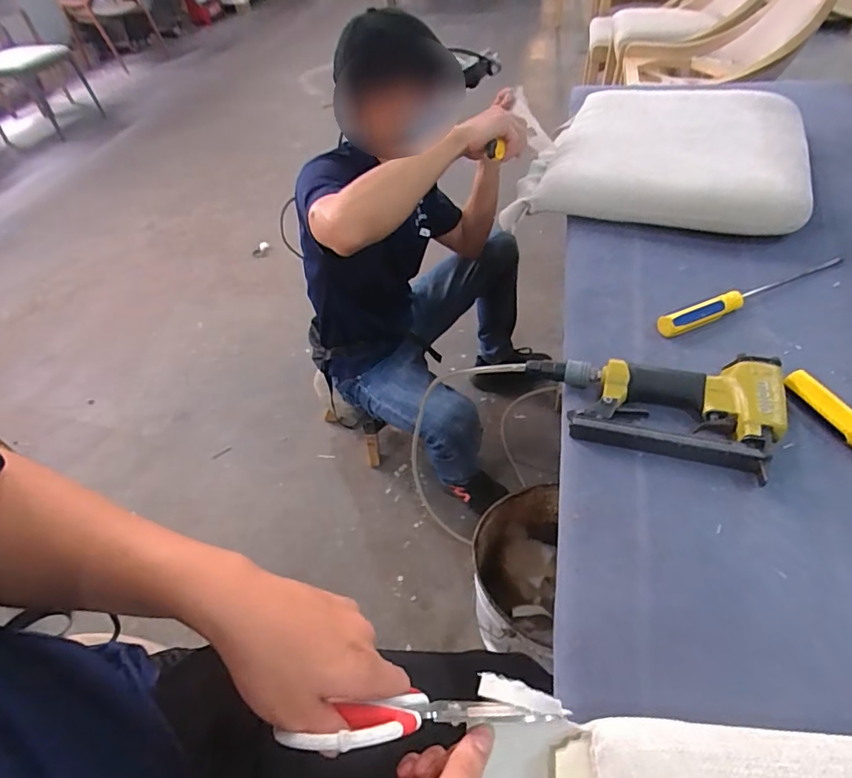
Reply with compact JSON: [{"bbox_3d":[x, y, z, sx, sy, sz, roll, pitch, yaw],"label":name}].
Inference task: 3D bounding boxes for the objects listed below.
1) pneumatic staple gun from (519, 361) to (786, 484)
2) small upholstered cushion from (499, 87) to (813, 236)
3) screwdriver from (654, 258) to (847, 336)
[{"bbox_3d":[0.232,0.018,0.528,0.249,0.042,0.130,6,49,12],"label":"pneumatic staple gun"},{"bbox_3d":[0.397,-0.420,0.886,0.432,0.079,0.406,11,50,16],"label":"small upholstered cushion"},{"bbox_3d":[0.431,-0.131,0.655,0.317,0.026,0.026,-23,49,-14],"label":"screwdriver"}]

